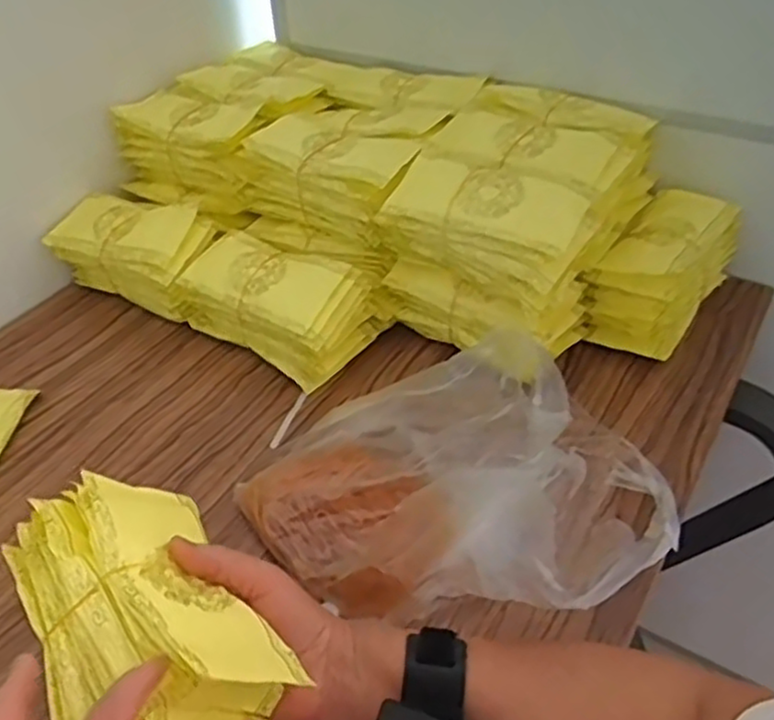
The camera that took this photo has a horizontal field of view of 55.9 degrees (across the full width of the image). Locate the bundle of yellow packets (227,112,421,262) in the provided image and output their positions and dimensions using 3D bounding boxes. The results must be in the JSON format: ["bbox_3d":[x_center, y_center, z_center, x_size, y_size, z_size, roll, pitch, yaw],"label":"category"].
[{"bbox_3d":[-0.056,-0.184,0.751,0.192,0.091,0.103,30,50,32],"label":"bundle of yellow packets"}]

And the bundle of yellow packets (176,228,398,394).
[{"bbox_3d":[-0.104,-0.059,0.736,0.176,0.095,0.111,25,47,29],"label":"bundle of yellow packets"}]

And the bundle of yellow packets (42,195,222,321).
[{"bbox_3d":[-0.273,-0.118,0.807,0.186,0.106,0.091,19,45,24],"label":"bundle of yellow packets"}]

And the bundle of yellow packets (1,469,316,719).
[{"bbox_3d":[-0.138,0.141,0.411,0.111,0.079,0.183,-26,45,-25],"label":"bundle of yellow packets"}]

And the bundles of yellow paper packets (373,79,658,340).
[{"bbox_3d":[0.131,-0.165,0.718,0.189,0.111,0.265,22,46,26],"label":"bundles of yellow paper packets"}]

